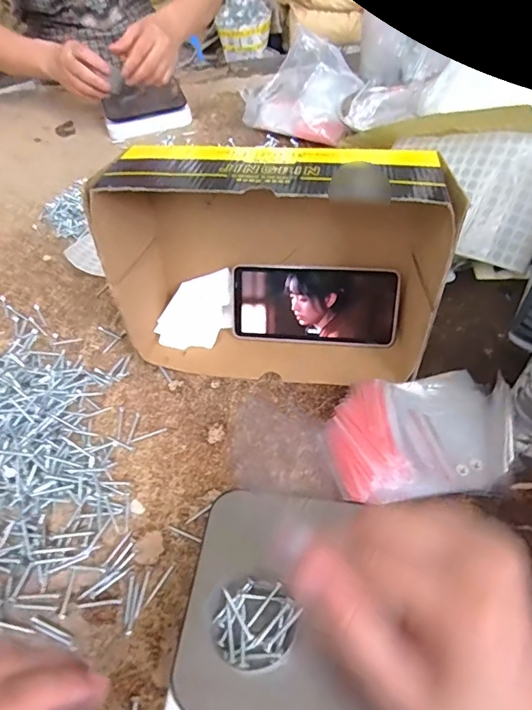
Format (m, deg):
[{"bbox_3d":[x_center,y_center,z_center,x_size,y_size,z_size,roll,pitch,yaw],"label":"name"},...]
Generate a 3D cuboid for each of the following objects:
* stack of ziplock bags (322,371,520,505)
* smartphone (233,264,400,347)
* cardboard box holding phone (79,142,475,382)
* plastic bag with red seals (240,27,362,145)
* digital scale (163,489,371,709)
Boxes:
[{"bbox_3d":[0.131,0.063,0.390,0.162,0.041,0.107,-11,52,-3],"label":"stack of ziplock bags"},{"bbox_3d":[0.048,-0.050,0.461,0.161,0.078,0.005,4,19,8],"label":"smartphone"},{"bbox_3d":[0.008,-0.076,0.416,0.275,0.183,0.110,5,53,9],"label":"cardboard box holding phone"},{"bbox_3d":[0.055,-0.434,0.744,0.192,0.107,0.123,22,56,21],"label":"plastic bag with red seals"},{"bbox_3d":[0.016,0.187,0.291,0.139,0.045,0.187,4,52,9],"label":"digital scale"}]

